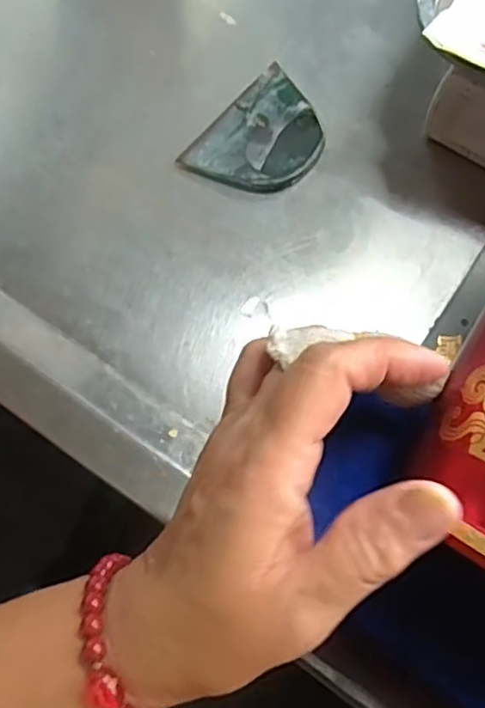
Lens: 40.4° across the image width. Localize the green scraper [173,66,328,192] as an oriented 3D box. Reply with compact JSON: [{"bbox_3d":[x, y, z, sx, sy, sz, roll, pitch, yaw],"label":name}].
[{"bbox_3d":[0.013,-0.120,0.369,0.060,0.009,0.080,37,77,12],"label":"green scraper"}]

